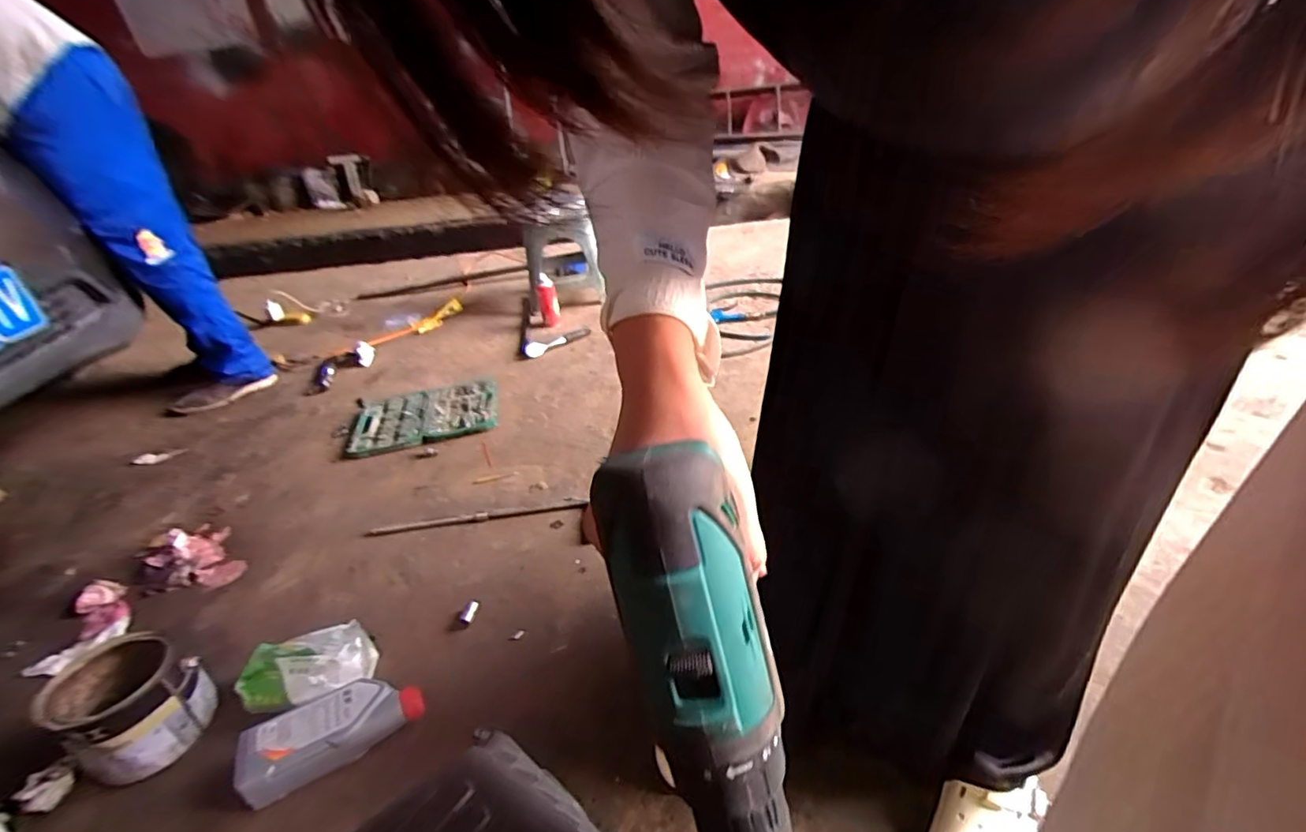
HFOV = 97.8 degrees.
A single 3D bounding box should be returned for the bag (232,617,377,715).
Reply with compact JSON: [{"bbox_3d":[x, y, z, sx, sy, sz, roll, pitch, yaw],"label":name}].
[{"bbox_3d":[-0.553,0.401,0.911,0.185,0.098,0.117,-8,33,-1],"label":"bag"}]

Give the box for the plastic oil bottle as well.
[{"bbox_3d":[-0.471,0.454,0.840,0.226,0.064,0.106,-24,36,-23],"label":"plastic oil bottle"}]

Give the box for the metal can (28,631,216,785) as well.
[{"bbox_3d":[-0.789,0.447,0.871,0.164,0.161,0.165,9,36,24],"label":"metal can"}]

